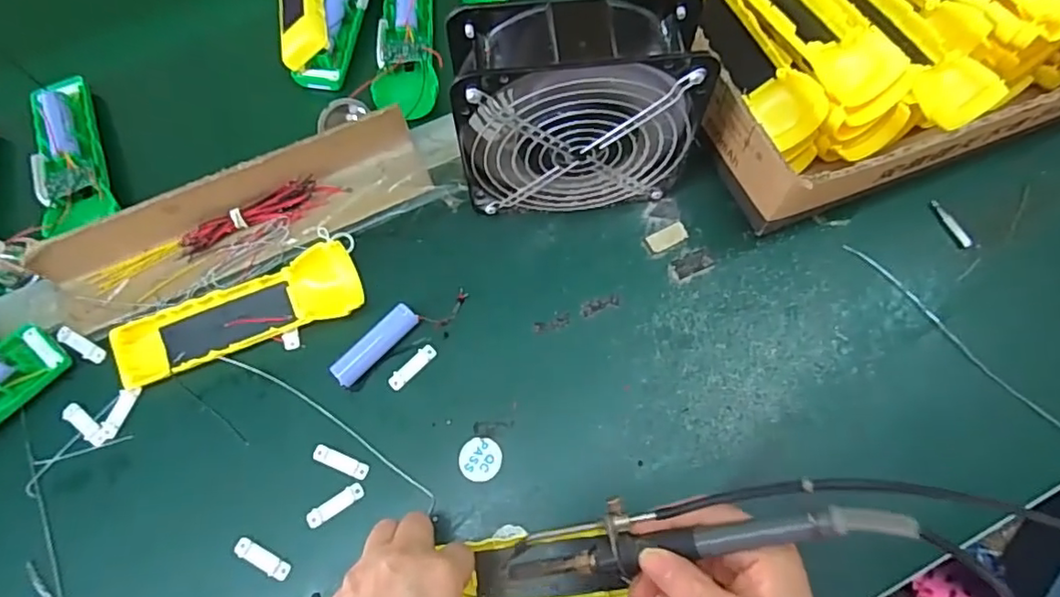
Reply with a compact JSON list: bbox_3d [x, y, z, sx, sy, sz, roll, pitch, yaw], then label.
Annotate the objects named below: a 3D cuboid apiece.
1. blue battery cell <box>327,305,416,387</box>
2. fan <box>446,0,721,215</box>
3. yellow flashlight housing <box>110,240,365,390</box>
[{"bbox_3d":[-0.105,0.031,0.407,0.018,0.014,0.067,41,74,16],"label":"blue battery cell"},{"bbox_3d":[0.029,-0.119,0.394,0.149,0.148,0.066,-6,69,-1],"label":"fan"},{"bbox_3d":[-0.198,0.011,0.408,0.163,0.029,0.047,-21,69,-7],"label":"yellow flashlight housing"}]

